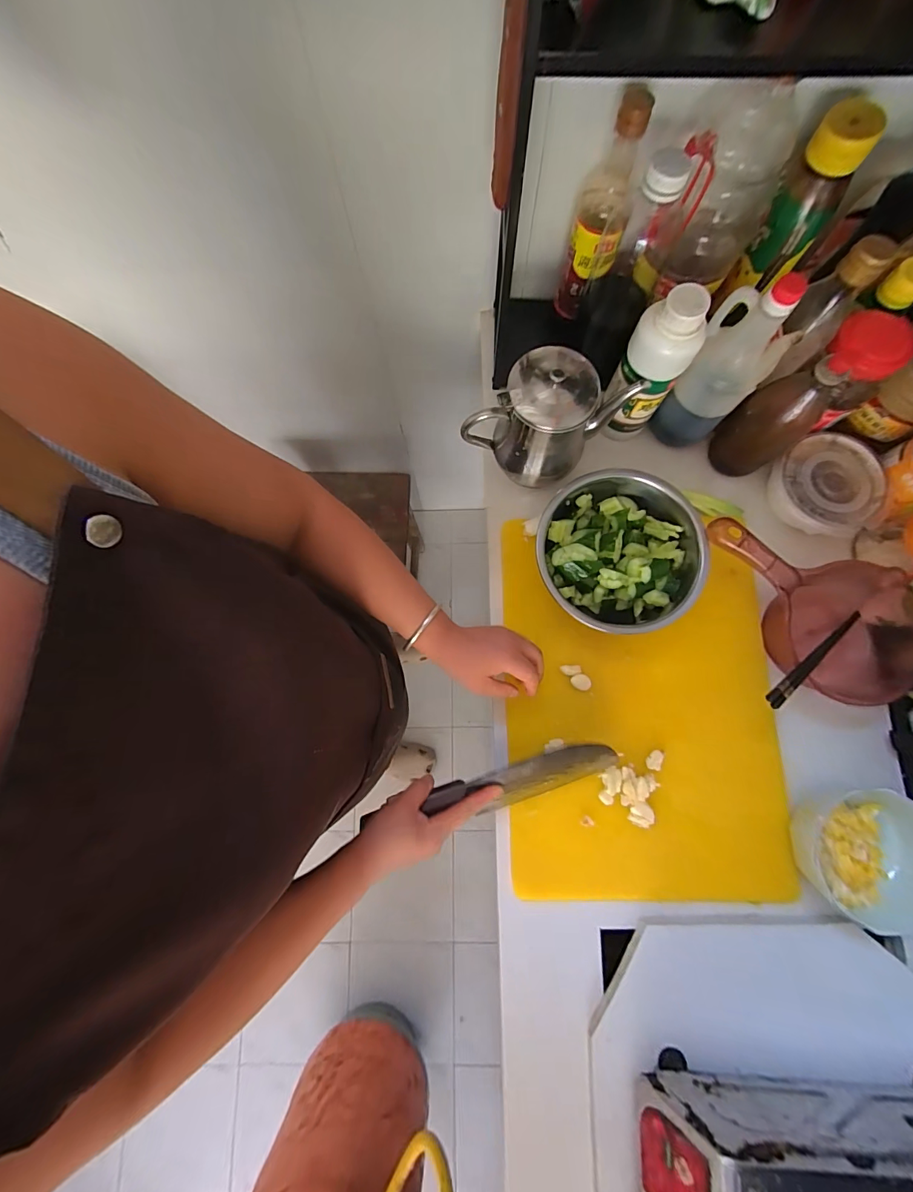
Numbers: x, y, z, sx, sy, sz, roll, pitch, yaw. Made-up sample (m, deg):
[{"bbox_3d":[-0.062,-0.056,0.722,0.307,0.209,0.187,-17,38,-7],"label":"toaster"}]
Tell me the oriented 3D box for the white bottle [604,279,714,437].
[{"bbox_3d":[0.232,-0.266,0.514,0.073,0.192,0.065,18,80,5],"label":"white bottle"}]

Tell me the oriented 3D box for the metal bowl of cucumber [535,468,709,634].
[{"bbox_3d":[0.204,-0.055,0.525,0.196,0.080,0.193,0,79,1],"label":"metal bowl of cucumber"}]

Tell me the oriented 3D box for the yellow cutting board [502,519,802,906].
[{"bbox_3d":[0.228,0.135,0.530,0.320,0.025,0.447,-1,77,5],"label":"yellow cutting board"}]

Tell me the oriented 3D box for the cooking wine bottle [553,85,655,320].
[{"bbox_3d":[0.170,-0.441,0.496,0.062,0.207,0.068,13,80,4],"label":"cooking wine bottle"}]

